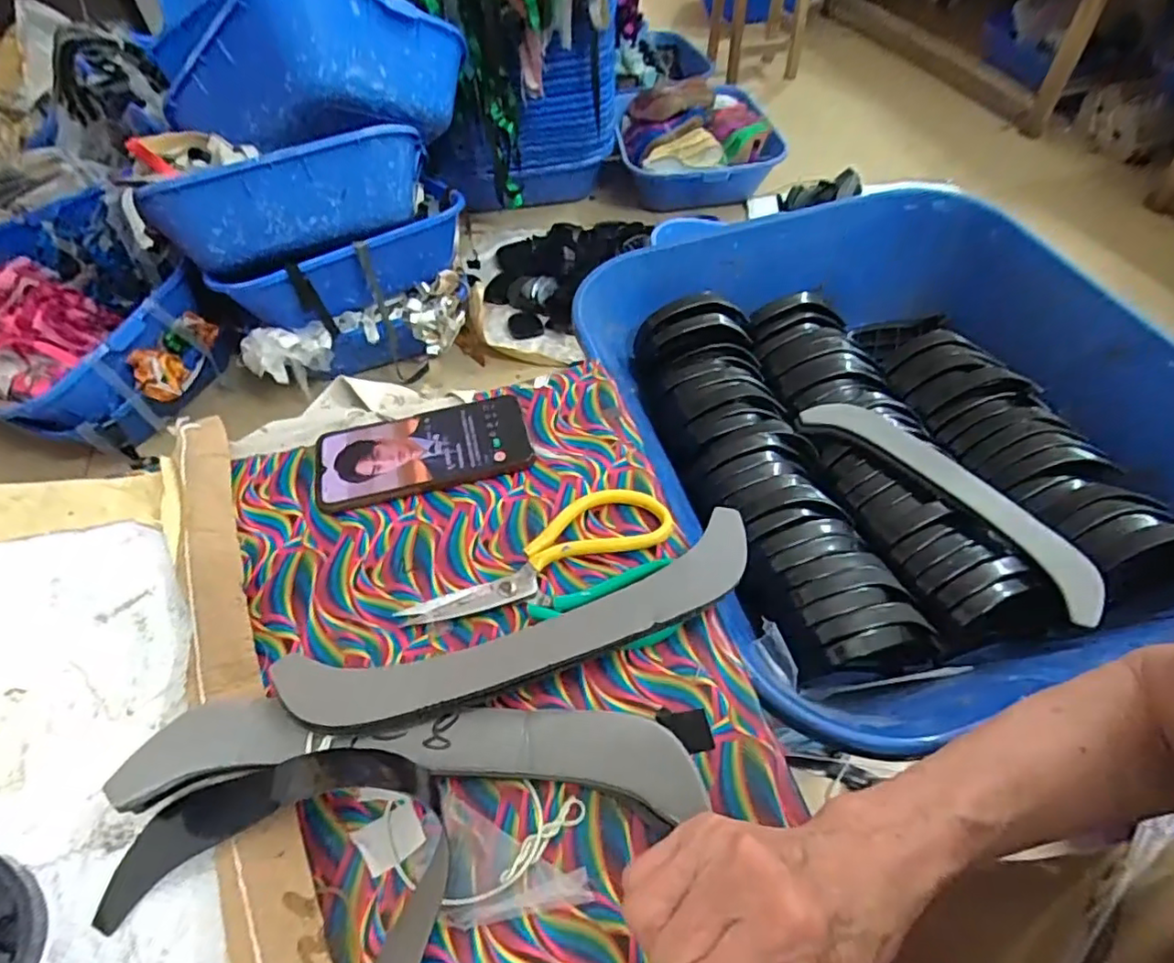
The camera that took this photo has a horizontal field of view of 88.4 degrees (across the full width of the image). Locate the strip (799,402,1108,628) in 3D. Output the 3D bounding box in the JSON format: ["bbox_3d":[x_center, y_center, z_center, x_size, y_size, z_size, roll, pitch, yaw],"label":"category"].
[{"bbox_3d":[0.335,0.007,0.563,0.060,0.023,0.289,-31,57,-19],"label":"strip"}]

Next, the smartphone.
[{"bbox_3d":[-0.128,-0.027,0.469,0.160,0.010,0.082,-16,53,-9],"label":"smartphone"}]

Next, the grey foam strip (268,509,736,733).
[{"bbox_3d":[-0.029,0.084,0.360,0.287,0.019,0.059,-18,54,-10],"label":"grey foam strip"}]

